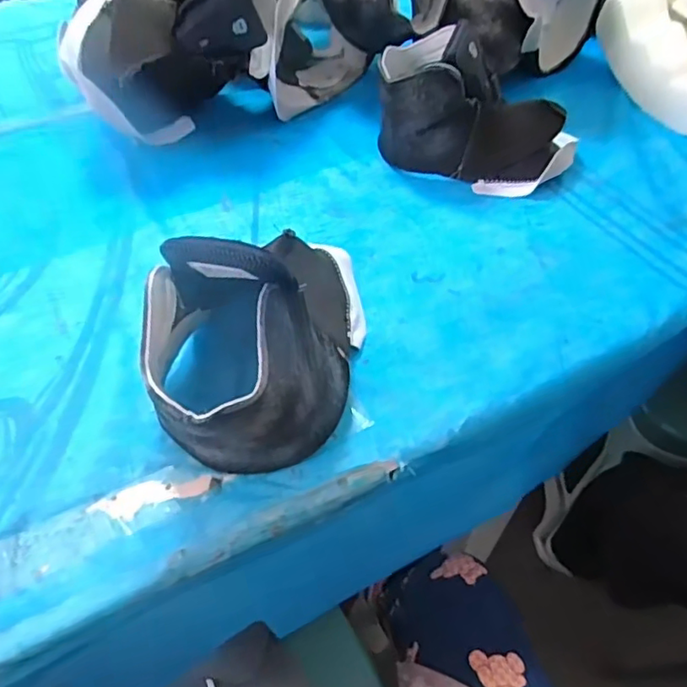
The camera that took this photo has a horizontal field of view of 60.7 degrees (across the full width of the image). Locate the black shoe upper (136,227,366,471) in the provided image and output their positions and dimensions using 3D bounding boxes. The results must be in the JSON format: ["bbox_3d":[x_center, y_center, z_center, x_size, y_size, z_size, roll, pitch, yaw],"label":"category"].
[{"bbox_3d":[-0.064,-0.025,0.515,0.161,0.149,0.270,3,48,1],"label":"black shoe upper"}]

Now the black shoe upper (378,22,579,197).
[{"bbox_3d":[0.167,-0.293,0.742,0.249,0.153,0.112,15,49,11],"label":"black shoe upper"}]

